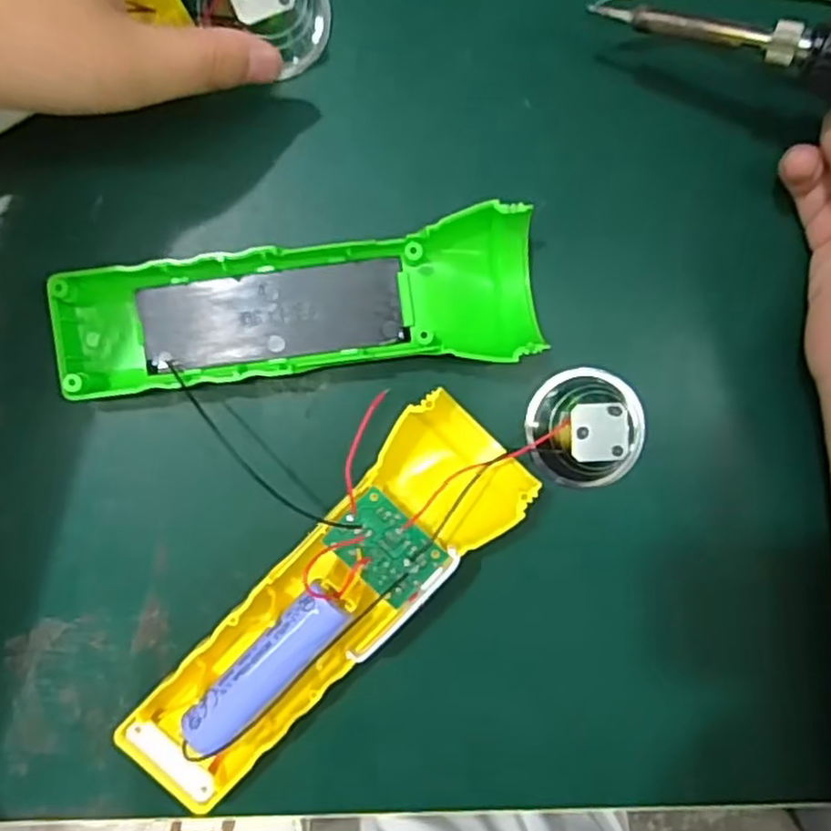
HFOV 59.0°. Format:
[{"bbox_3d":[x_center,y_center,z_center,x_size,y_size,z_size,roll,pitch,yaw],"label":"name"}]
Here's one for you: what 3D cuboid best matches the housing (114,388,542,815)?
[{"bbox_3d":[-0.031,0.066,0.252,0.046,0.033,0.161,44,87,-3],"label":"housing"}]

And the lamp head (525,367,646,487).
[{"bbox_3d":[0.063,0.004,0.262,0.040,0.023,0.043,0,90,-4],"label":"lamp head"}]

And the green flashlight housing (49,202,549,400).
[{"bbox_3d":[-0.039,-0.036,0.255,0.162,0.024,0.047,-8,93,-4],"label":"green flashlight housing"}]

